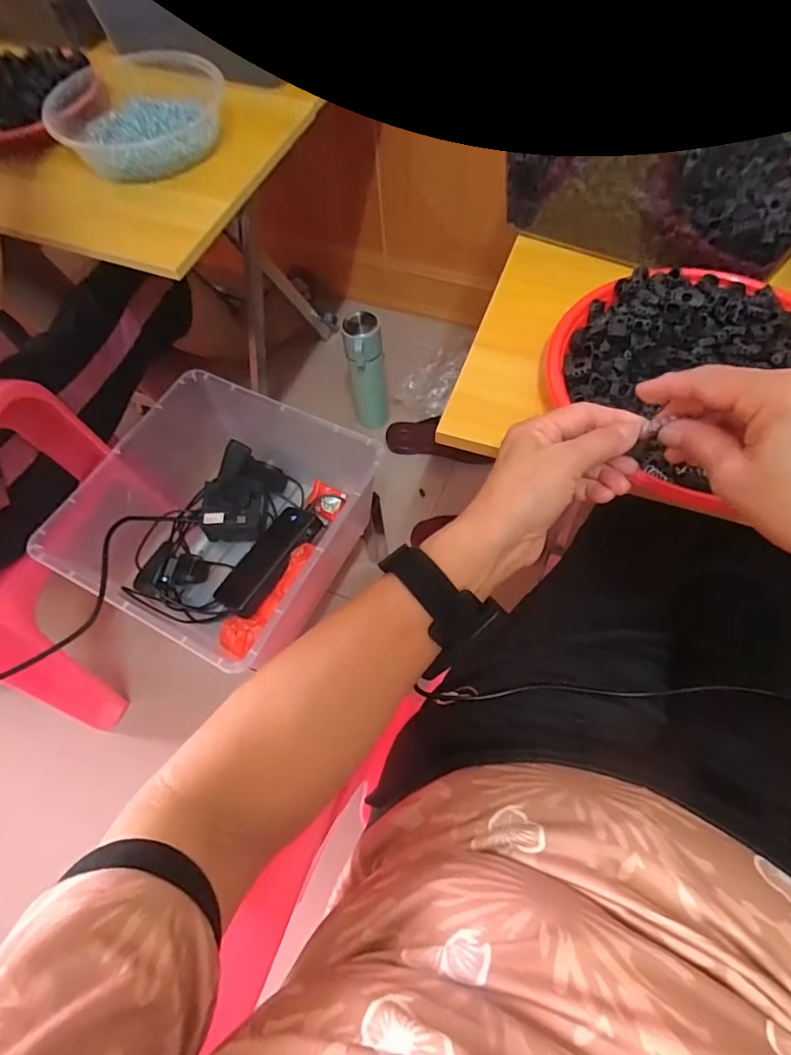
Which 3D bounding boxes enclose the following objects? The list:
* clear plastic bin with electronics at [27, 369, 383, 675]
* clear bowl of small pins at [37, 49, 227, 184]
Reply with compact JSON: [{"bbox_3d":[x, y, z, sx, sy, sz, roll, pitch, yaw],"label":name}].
[{"bbox_3d":[-0.213,-0.010,0.661,0.294,0.155,0.314,24,67,15],"label":"clear plastic bin with electronics"},{"bbox_3d":[-0.294,-0.472,0.572,0.174,0.053,0.207,-31,65,-12],"label":"clear bowl of small pins"}]

